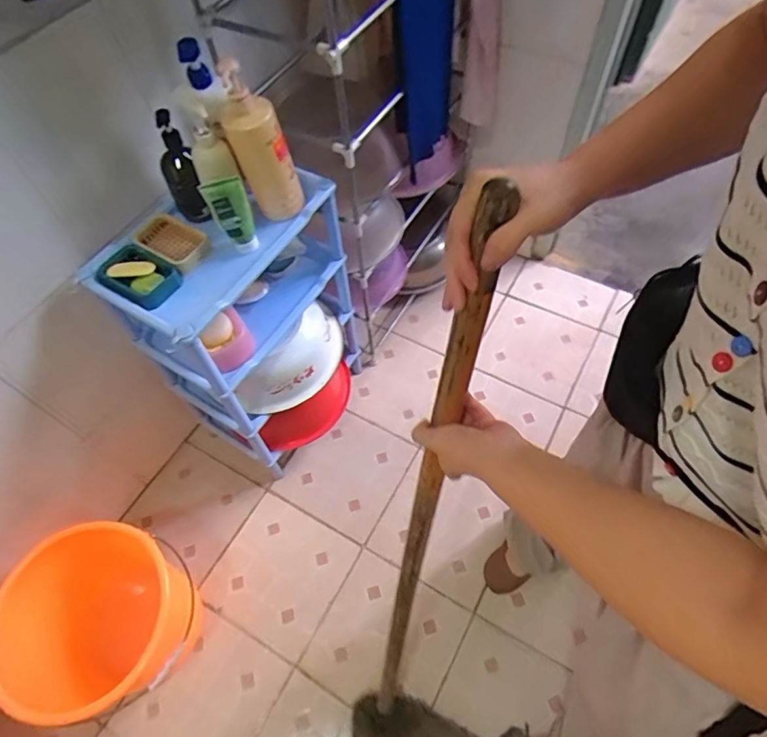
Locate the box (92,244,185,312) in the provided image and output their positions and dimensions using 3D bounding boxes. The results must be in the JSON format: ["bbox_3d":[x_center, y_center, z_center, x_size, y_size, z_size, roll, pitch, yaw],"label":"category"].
[{"bbox_3d":[-0.413,-0.156,0.865,0.125,0.032,0.090,25,63,17],"label":"box"}]

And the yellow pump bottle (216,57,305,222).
[{"bbox_3d":[-0.196,-0.360,0.835,0.105,0.248,0.072,-24,61,-11],"label":"yellow pump bottle"}]

